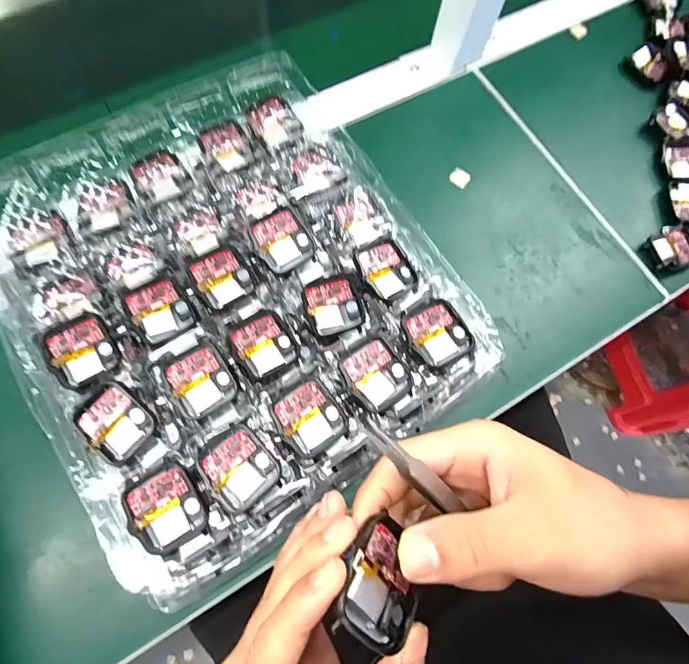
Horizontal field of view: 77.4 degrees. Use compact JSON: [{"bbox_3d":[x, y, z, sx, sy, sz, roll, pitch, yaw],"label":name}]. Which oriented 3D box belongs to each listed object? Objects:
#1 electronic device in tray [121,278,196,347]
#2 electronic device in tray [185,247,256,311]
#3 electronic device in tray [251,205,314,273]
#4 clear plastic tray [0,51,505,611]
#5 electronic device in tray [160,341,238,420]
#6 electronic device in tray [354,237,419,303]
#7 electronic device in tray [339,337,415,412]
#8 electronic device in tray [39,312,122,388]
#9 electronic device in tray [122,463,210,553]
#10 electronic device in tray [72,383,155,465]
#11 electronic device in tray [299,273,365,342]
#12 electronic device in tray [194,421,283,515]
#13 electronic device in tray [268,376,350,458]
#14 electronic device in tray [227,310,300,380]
[{"bbox_3d":[-0.121,-0.014,0.283,0.033,0.010,0.040,-32,76,-13],"label":"electronic device in tray"},{"bbox_3d":[-0.083,-0.037,0.292,0.035,0.005,0.039,-30,75,-13],"label":"electronic device in tray"},{"bbox_3d":[-0.044,-0.064,0.301,0.035,0.011,0.038,-34,76,-14],"label":"electronic device in tray"},{"bbox_3d":[-0.075,-0.032,0.293,0.267,0.035,0.296,-32,77,-11],"label":"clear plastic tray"},{"bbox_3d":[-0.090,0.030,0.269,0.035,0.010,0.039,-34,76,-14],"label":"electronic device in tray"},{"bbox_3d":[0.030,-0.043,0.299,0.037,0.010,0.043,-31,76,-13],"label":"electronic device in tray"},{"bbox_3d":[0.020,0.029,0.277,0.037,0.017,0.042,-33,76,-13],"label":"electronic device in tray"},{"bbox_3d":[-0.164,0.012,0.271,0.037,0.012,0.044,-35,77,-14],"label":"electronic device in tray"},{"bbox_3d":[-0.100,0.098,0.241,0.037,0.007,0.044,-27,75,-12],"label":"electronic device in tray"},{"bbox_3d":[-0.136,0.053,0.255,0.040,0.013,0.035,42,74,10],"label":"electronic device in tray"},{"bbox_3d":[-0.006,-0.018,0.293,0.040,0.014,0.042,-21,74,-10],"label":"electronic device in tray"},{"bbox_3d":[-0.062,0.079,0.252,0.036,0.008,0.042,-37,77,-14],"label":"electronic device in tray"},{"bbox_3d":[-0.021,0.053,0.266,0.037,0.013,0.040,-32,76,-13],"label":"electronic device in tray"},{"bbox_3d":[-0.053,0.008,0.282,0.036,0.013,0.041,-32,76,-13],"label":"electronic device in tray"}]

